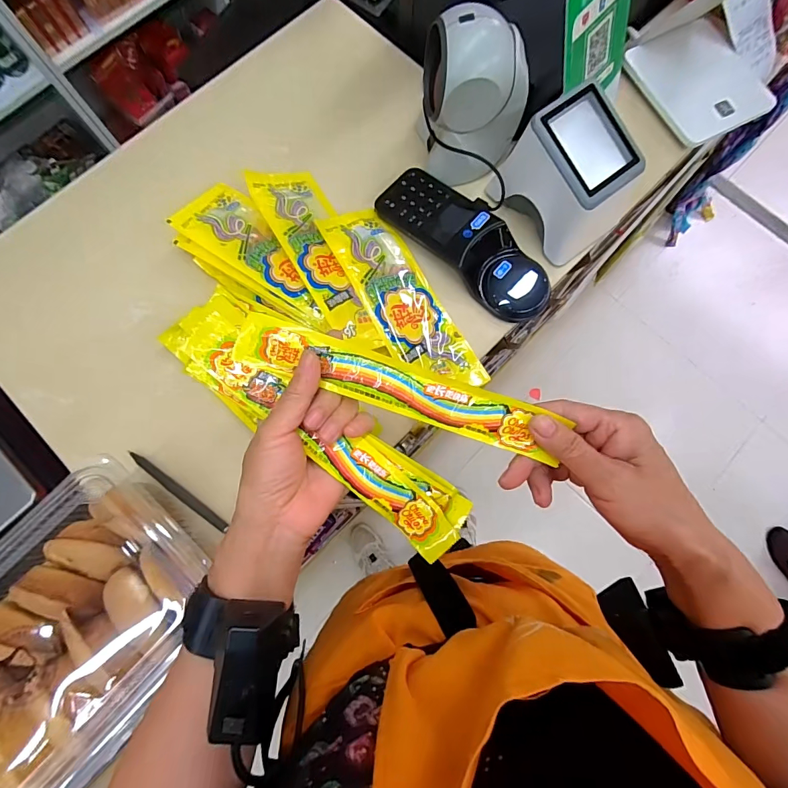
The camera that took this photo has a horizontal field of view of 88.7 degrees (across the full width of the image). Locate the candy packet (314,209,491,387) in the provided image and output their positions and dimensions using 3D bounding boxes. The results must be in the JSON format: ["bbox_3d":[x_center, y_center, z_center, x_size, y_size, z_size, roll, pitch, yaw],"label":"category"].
[{"bbox_3d":[0.007,-0.103,0.442,0.080,0.013,0.238,-30,85,-23],"label":"candy packet"}]

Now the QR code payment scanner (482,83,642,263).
[{"bbox_3d":[0.189,-0.228,0.423,0.106,0.099,0.122,-35,81,-7],"label":"QR code payment scanner"}]

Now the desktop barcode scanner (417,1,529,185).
[{"bbox_3d":[0.081,-0.298,0.420,0.098,0.138,0.096,0,79,-1],"label":"desktop barcode scanner"}]

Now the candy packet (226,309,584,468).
[{"bbox_3d":[0.001,-0.006,0.281,0.220,0.006,0.035,19,99,-1],"label":"candy packet"}]

